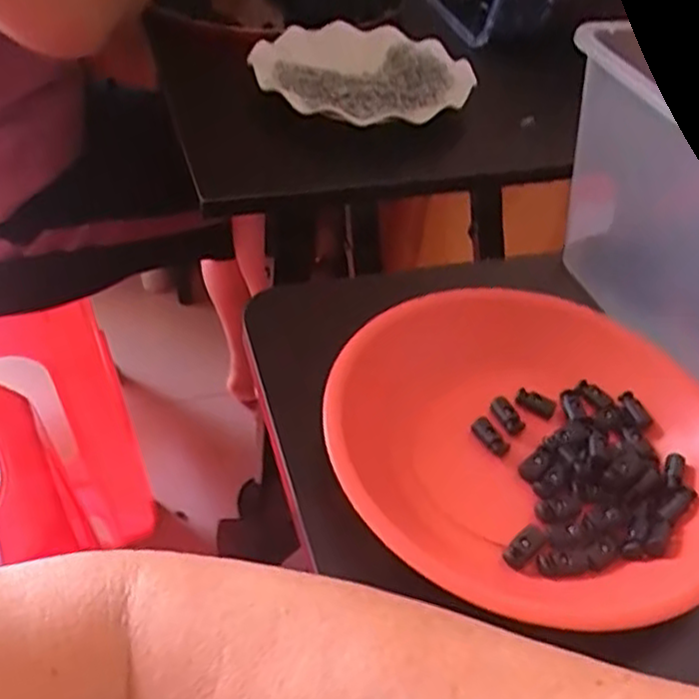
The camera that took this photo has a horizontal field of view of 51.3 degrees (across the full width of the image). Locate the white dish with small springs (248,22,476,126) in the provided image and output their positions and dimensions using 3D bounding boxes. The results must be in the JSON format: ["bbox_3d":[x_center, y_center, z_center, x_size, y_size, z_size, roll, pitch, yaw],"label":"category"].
[{"bbox_3d":[0.011,-0.235,0.617,0.172,0.011,0.170,4,44,-3],"label":"white dish with small springs"}]

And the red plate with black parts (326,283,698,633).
[{"bbox_3d":[0.087,0.040,0.354,0.186,0.031,0.175,4,44,-3],"label":"red plate with black parts"}]

